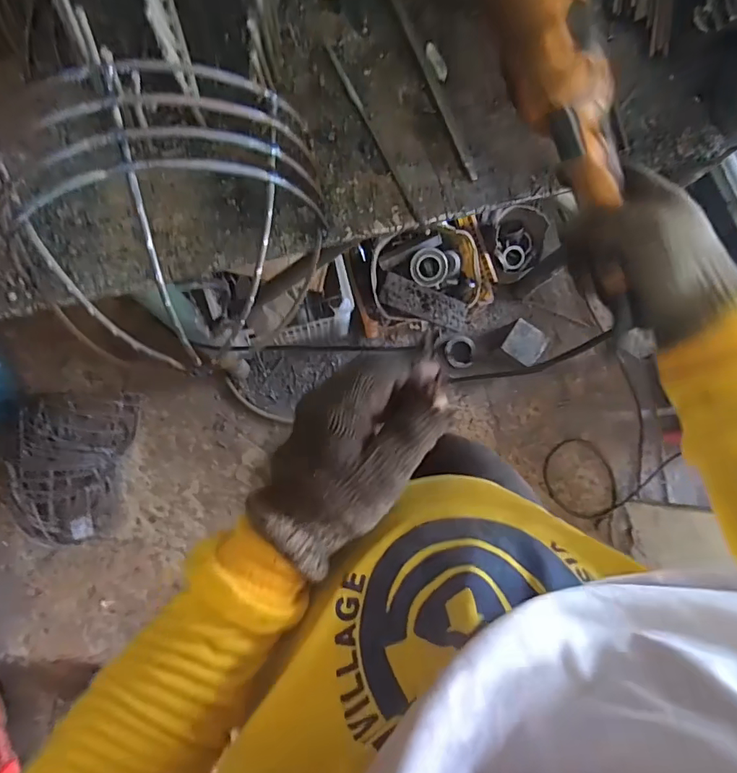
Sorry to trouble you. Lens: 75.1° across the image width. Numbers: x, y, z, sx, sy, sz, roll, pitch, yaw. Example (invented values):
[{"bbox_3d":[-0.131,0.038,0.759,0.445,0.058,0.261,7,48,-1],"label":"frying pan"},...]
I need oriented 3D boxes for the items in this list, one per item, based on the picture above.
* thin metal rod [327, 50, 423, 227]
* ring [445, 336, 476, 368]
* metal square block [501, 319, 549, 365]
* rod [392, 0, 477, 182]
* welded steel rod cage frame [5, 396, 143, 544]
[{"bbox_3d":[0.004,-0.230,0.433,0.007,0.004,0.183,-26,88,-6],"label":"thin metal rod"},{"bbox_3d":[0.247,-0.094,1.297,0.077,0.008,0.085,14,90,8],"label":"ring"},{"bbox_3d":[0.415,-0.114,1.261,0.100,0.016,0.097,34,95,10],"label":"metal square block"},{"bbox_3d":[0.057,-0.281,0.438,0.011,0.006,0.202,-22,88,-6],"label":"rod"},{"bbox_3d":[-0.724,0.199,1.173,0.231,0.148,0.365,5,85,-4],"label":"welded steel rod cage frame"}]

